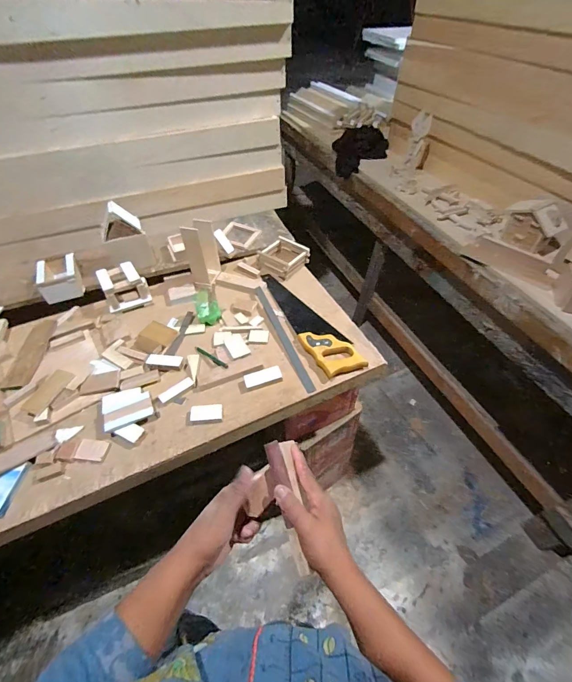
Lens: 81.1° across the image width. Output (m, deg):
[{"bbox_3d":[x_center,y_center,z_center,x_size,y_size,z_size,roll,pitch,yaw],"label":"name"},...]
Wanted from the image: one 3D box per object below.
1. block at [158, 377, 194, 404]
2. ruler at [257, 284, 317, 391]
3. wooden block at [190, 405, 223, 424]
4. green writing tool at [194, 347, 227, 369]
[{"bbox_3d":[-0.230,0.103,0.703,0.074,0.008,0.020,-32,54,-23],"label":"block"},{"bbox_3d":[-0.009,-0.016,0.819,0.024,0.007,0.338,-18,55,-13],"label":"ruler"},{"bbox_3d":[-0.158,0.147,0.668,0.062,0.017,0.036,-2,48,1],"label":"wooden block"},{"bbox_3d":[-0.173,0.038,0.769,0.110,0.009,0.013,30,56,26],"label":"green writing tool"}]

